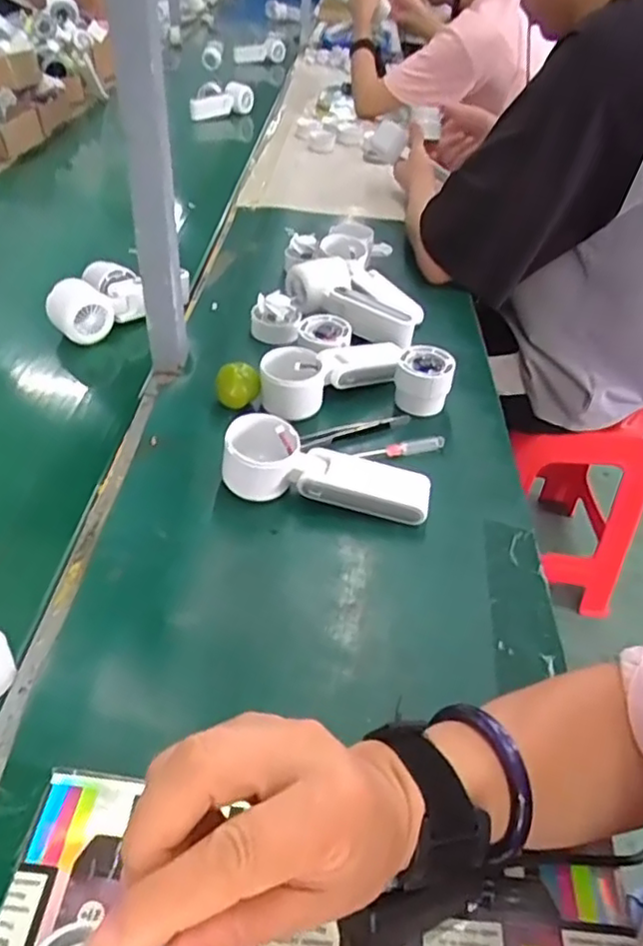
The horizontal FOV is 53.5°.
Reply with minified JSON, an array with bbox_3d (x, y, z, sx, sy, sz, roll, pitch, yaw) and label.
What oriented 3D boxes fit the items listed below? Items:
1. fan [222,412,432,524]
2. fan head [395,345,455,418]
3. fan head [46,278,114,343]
[{"bbox_3d":[0.005,-0.002,0.515,0.166,0.055,0.052,8,42,4],"label":"fan"},{"bbox_3d":[0.098,-0.087,0.616,0.052,0.053,0.051,12,43,8],"label":"fan head"},{"bbox_3d":[-0.265,-0.178,0.702,0.065,0.054,0.042,-13,45,-18],"label":"fan head"}]

